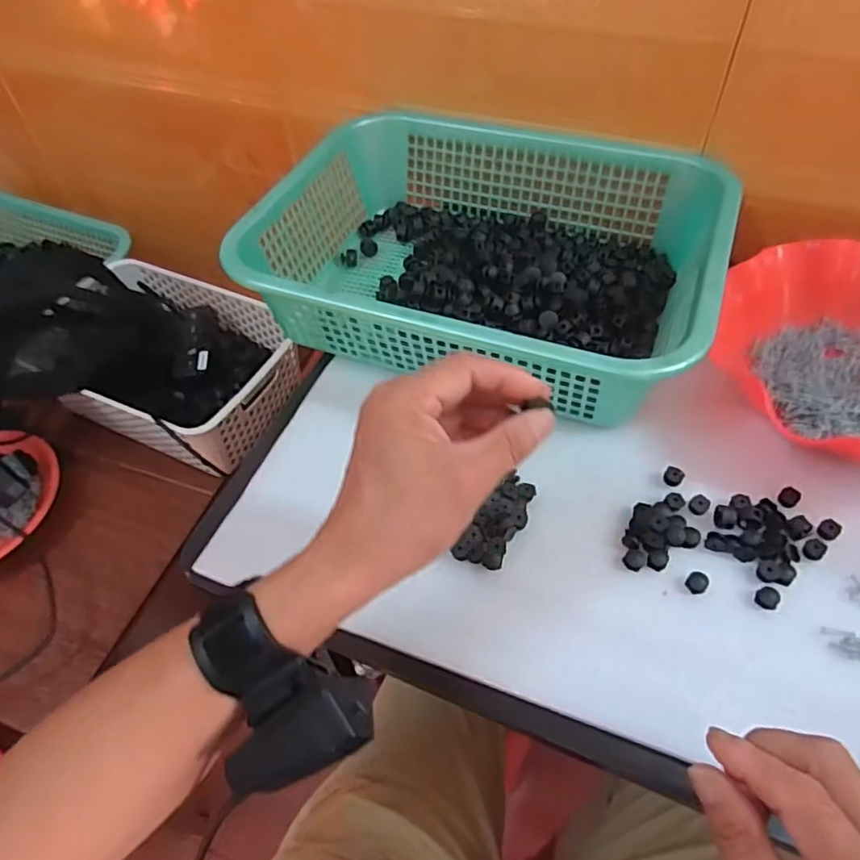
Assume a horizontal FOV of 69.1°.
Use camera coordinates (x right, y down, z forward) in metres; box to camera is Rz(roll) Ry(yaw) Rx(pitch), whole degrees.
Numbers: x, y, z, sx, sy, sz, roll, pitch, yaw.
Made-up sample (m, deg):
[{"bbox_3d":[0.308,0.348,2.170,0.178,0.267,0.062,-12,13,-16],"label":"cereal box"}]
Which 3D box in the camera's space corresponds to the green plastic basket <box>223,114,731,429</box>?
[{"bbox_3d":[0.059,-0.165,0.562,0.371,0.094,0.292,19,57,16],"label":"green plastic basket"}]

